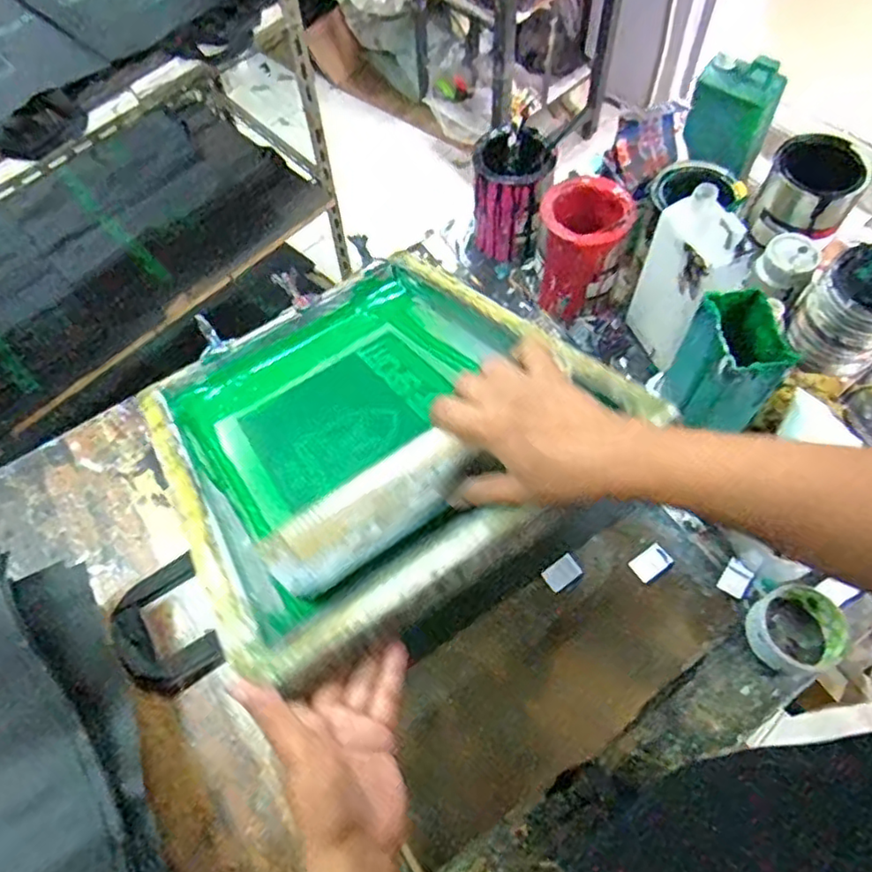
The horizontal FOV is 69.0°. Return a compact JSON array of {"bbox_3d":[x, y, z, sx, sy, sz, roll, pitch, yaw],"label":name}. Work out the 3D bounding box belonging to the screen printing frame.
[{"bbox_3d":[-0.085,-0.028,0.678,0.402,0.067,0.502,-34,38,-12],"label":"screen printing frame"}]

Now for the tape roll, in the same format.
[{"bbox_3d":[0.371,0.197,0.652,0.101,0.047,0.087,-8,62,-1],"label":"tape roll"}]

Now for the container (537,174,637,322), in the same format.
[{"bbox_3d":[0.181,-0.234,0.805,0.102,0.141,0.108,-1,62,3],"label":"container"}]

